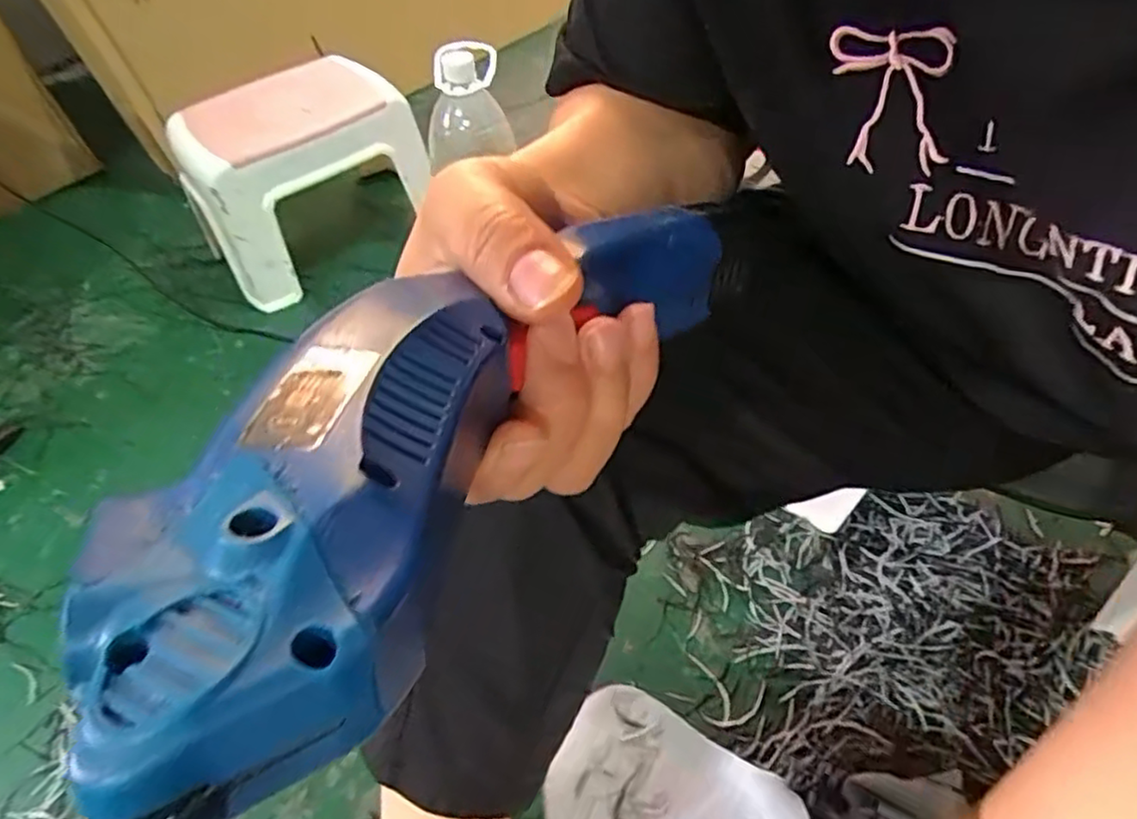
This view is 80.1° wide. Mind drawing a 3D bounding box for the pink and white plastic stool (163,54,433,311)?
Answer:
[{"bbox_3d":[-0.374,-0.331,0.958,0.299,0.208,0.224,-35,55,-21],"label":"pink and white plastic stool"}]

